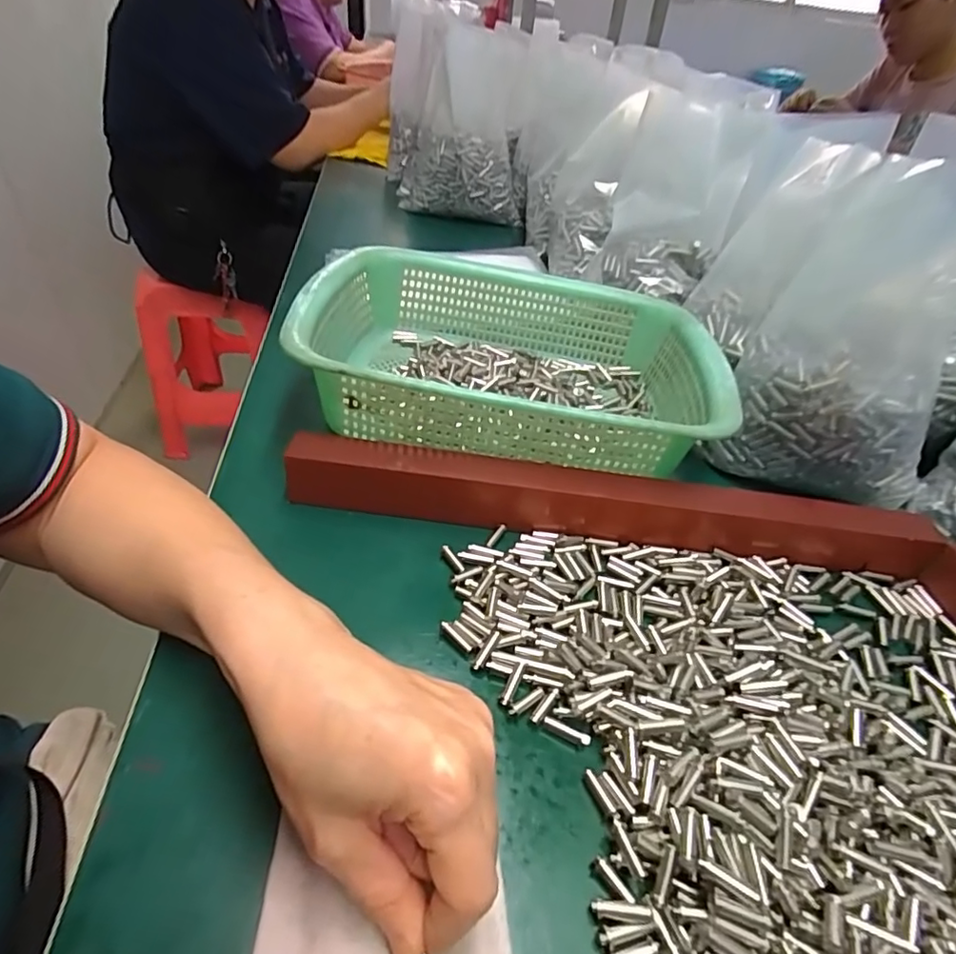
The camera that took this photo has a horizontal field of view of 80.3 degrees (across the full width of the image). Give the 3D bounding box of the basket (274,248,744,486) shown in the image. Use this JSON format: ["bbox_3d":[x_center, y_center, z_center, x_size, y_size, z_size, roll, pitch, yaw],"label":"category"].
[{"bbox_3d":[0.028,-0.090,0.432,0.288,0.089,0.225,9,42,3],"label":"basket"}]

